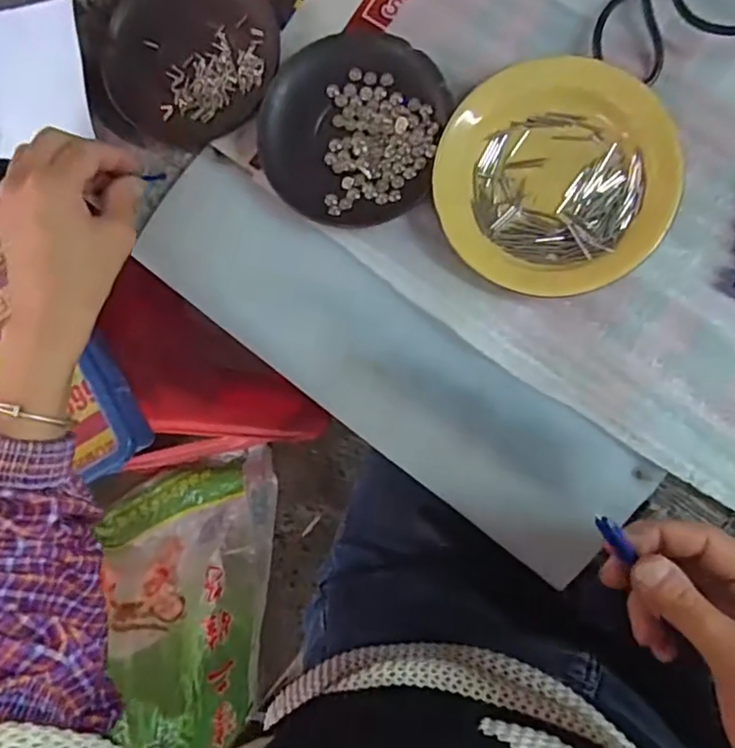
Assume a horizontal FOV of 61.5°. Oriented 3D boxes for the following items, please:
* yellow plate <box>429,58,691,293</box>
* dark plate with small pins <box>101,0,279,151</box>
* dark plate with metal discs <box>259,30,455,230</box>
[{"bbox_3d":[0.107,-0.113,0.349,0.130,0.029,0.129,0,89,7],"label":"yellow plate"},{"bbox_3d":[-0.117,-0.212,0.410,0.121,0.019,0.115,0,89,7],"label":"dark plate with small pins"},{"bbox_3d":[-0.009,-0.151,0.380,0.111,0.010,0.114,0,89,7],"label":"dark plate with metal discs"}]

